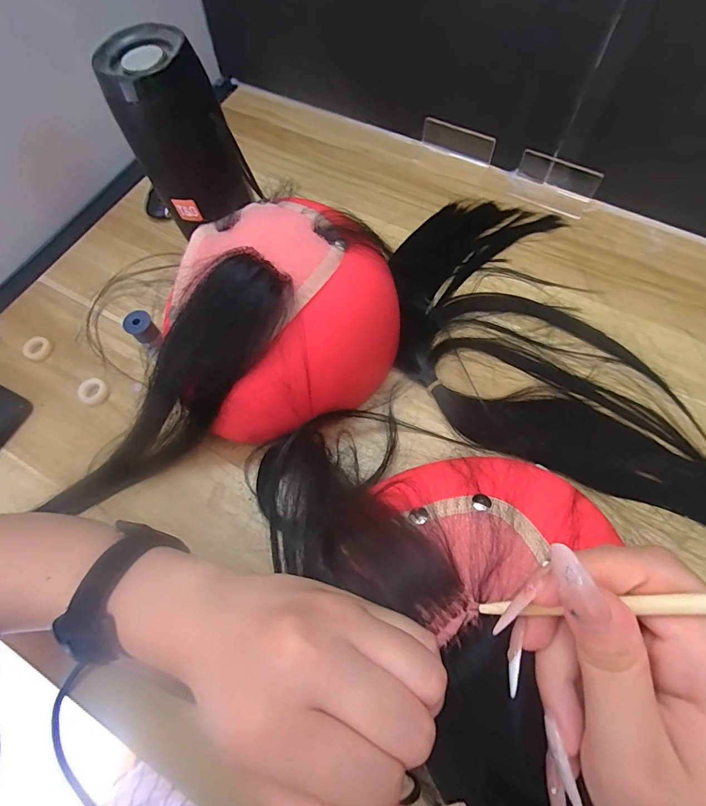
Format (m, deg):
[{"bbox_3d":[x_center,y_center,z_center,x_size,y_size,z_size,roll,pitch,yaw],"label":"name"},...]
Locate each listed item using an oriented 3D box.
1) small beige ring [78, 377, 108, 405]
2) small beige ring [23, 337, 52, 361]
[{"bbox_3d":[-0.225,-0.010,0.351,0.023,0.008,0.024,-1,67,2],"label":"small beige ring"},{"bbox_3d":[-0.287,-0.050,0.369,0.019,0.011,0.022,28,71,14],"label":"small beige ring"}]

